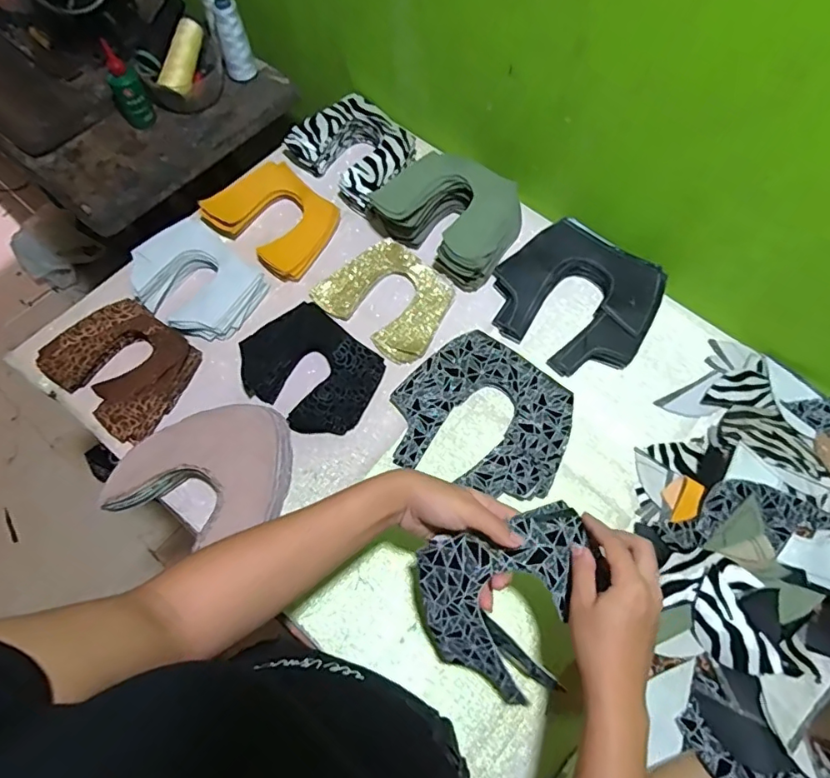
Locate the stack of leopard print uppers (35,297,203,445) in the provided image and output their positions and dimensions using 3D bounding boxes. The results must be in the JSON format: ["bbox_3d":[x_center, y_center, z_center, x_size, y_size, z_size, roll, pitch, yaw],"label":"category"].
[{"bbox_3d":[-0.344,-0.030,0.630,0.156,0.030,0.130,36,71,12],"label":"stack of leopard print uppers"}]

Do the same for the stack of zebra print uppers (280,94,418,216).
[{"bbox_3d":[-0.078,-0.331,0.747,0.159,0.050,0.140,42,72,15],"label":"stack of zebra print uppers"}]

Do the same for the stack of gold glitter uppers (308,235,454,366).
[{"bbox_3d":[-0.034,-0.121,0.682,0.160,0.009,0.135,35,71,12],"label":"stack of gold glitter uppers"}]

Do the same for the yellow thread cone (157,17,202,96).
[{"bbox_3d":[-0.340,-0.489,0.782,0.038,0.039,0.117,15,84,7],"label":"yellow thread cone"}]

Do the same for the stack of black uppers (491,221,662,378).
[{"bbox_3d":[0.201,-0.114,0.673,0.191,0.030,0.182,36,71,13],"label":"stack of black uppers"}]

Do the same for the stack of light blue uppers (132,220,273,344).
[{"bbox_3d":[-0.274,-0.135,0.667,0.156,0.035,0.124,34,70,12],"label":"stack of light blue uppers"}]

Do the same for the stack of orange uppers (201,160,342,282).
[{"bbox_3d":[-0.186,-0.232,0.714,0.158,0.035,0.132,34,70,12],"label":"stack of orange uppers"}]

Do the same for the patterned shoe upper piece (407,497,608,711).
[{"bbox_3d":[0.086,0.196,0.469,0.152,0.082,0.145,-15,69,-4],"label":"patterned shoe upper piece"}]

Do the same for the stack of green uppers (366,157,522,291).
[{"bbox_3d":[0.048,-0.241,0.696,0.188,0.057,0.159,36,70,13],"label":"stack of green uppers"}]

